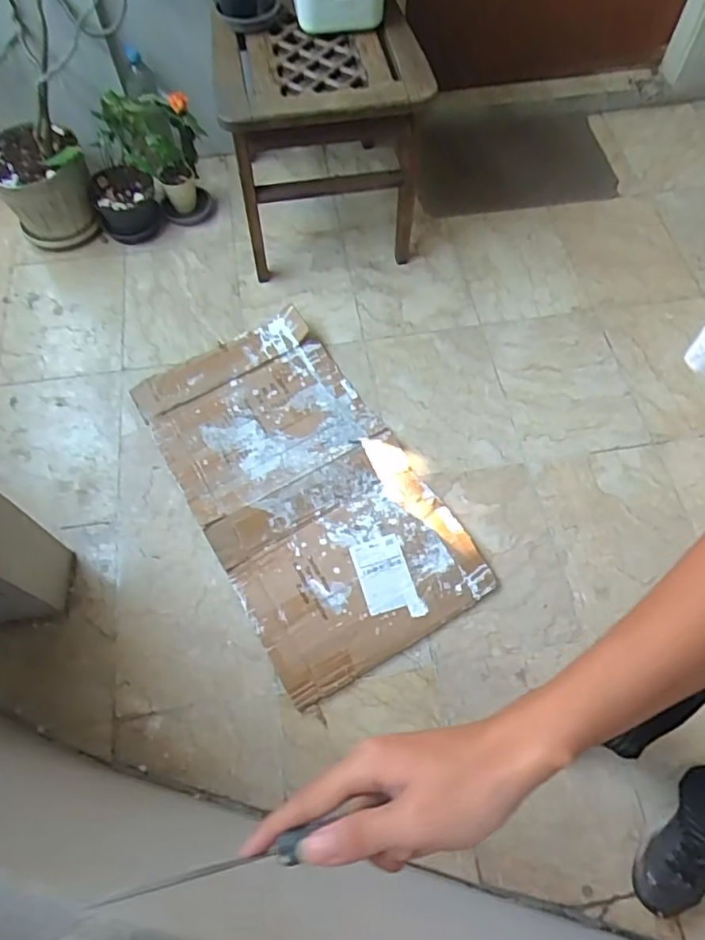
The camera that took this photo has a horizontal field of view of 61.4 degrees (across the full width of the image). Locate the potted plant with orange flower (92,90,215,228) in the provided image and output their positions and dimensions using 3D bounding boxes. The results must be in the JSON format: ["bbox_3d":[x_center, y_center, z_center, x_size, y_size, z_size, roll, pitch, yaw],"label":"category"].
[{"bbox_3d":[-0.518,-0.836,1.597,0.241,0.318,0.199,-18,64,-10],"label":"potted plant with orange flower"}]

